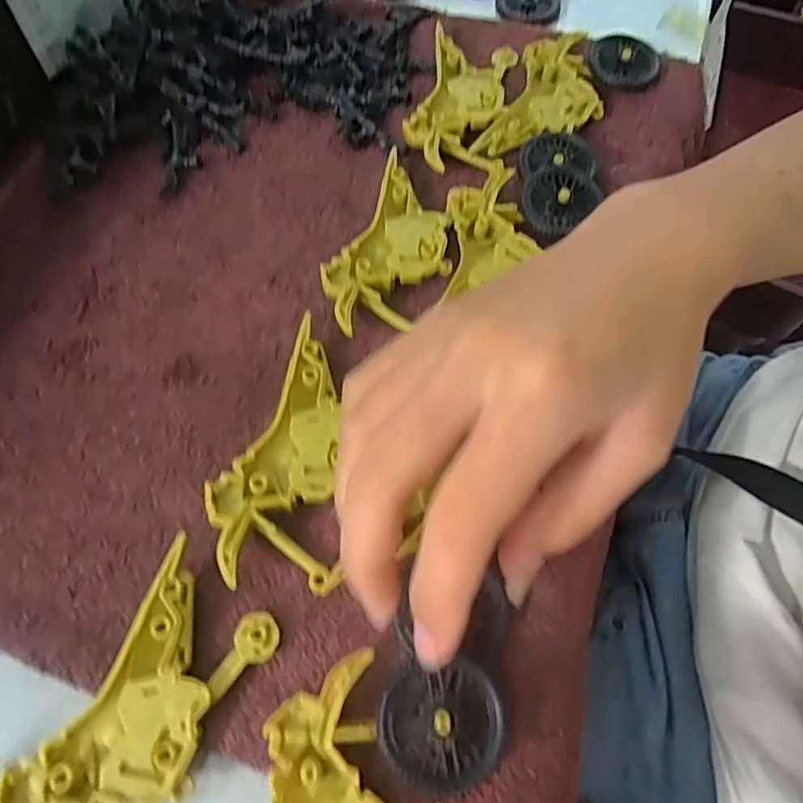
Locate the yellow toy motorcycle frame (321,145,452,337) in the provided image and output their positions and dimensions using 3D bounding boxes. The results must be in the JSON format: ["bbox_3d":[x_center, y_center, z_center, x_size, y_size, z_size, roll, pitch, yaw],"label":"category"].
[{"bbox_3d":[-0.003,-0.068,0.265,0.048,0.013,0.094,23,65,12],"label":"yellow toy motorcycle frame"}]

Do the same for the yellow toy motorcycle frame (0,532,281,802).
[{"bbox_3d":[-0.082,0.102,0.183,0.048,0.013,0.098,24,65,13],"label":"yellow toy motorcycle frame"}]

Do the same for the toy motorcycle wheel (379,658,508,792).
[{"bbox_3d":[0.012,0.096,0.175,0.036,0.007,0.032,-7,65,-2],"label":"toy motorcycle wheel"}]

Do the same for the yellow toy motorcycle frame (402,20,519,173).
[{"bbox_3d":[0.030,-0.155,0.306,0.044,0.011,0.099,13,63,8],"label":"yellow toy motorcycle frame"}]

